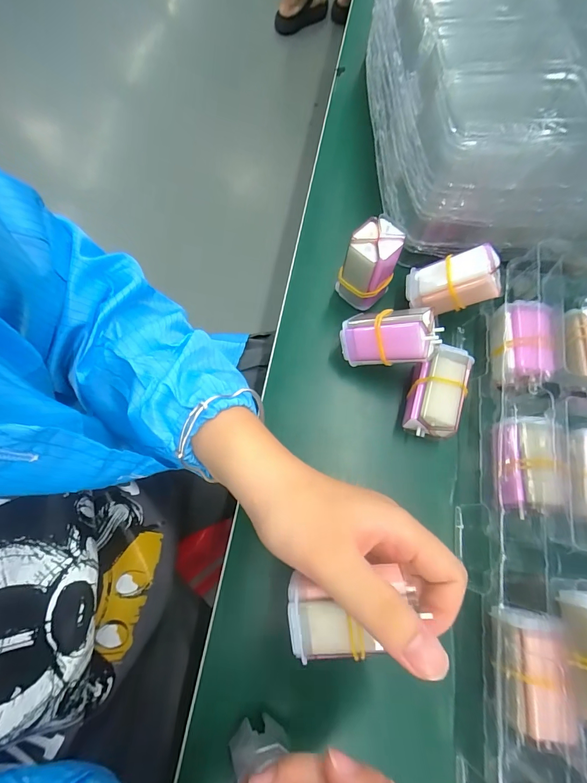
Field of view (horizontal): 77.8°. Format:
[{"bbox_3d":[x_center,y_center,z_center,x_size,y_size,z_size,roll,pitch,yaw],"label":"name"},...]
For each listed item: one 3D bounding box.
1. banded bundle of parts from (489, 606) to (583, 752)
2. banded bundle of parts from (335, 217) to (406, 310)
[{"bbox_3d":[0.130,0.153,0.196,0.030,0.019,0.060,2,73,-1],"label":"banded bundle of parts"},{"bbox_3d":[0.057,-0.093,0.275,0.036,0.057,0.034,-40,77,-12],"label":"banded bundle of parts"}]

